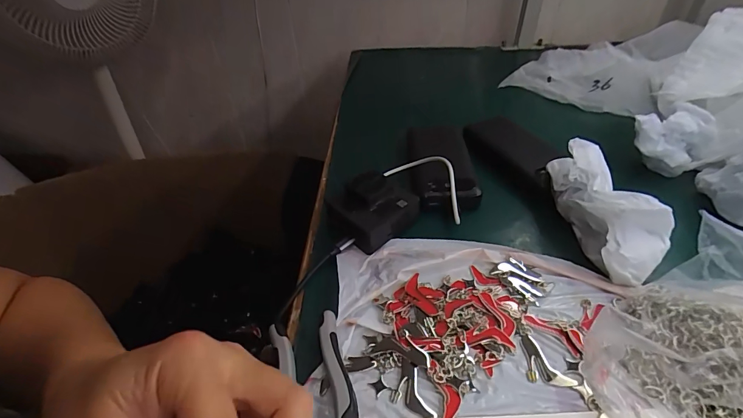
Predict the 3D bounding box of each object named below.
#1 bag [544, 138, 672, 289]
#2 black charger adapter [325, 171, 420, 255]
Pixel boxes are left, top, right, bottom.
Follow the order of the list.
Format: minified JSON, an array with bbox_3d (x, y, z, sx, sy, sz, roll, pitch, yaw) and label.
[{"bbox_3d":[0.229,-0.004,0.368,0.067,0.068,0.144,-5,41,-1],"label":"bag"},{"bbox_3d":[0.002,-0.004,0.401,0.076,0.047,0.066,-31,47,-27],"label":"black charger adapter"}]

